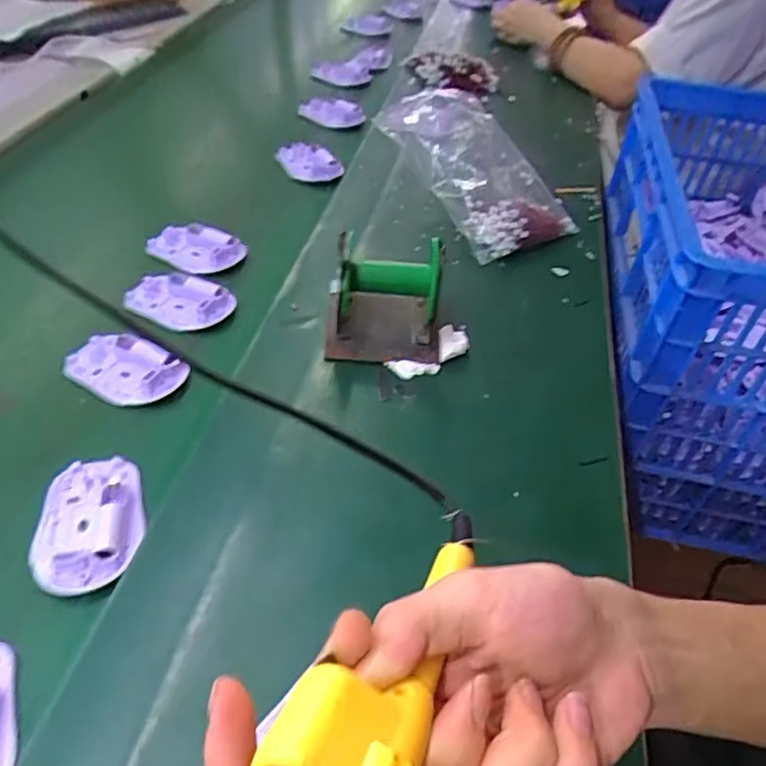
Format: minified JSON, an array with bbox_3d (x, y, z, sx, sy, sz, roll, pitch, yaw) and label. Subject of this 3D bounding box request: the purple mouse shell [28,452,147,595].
[{"bbox_3d":[-0.185,0.085,0.395,0.064,0.019,0.094,-3,45,-10],"label":"purple mouse shell"}]

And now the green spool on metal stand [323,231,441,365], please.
[{"bbox_3d":[0.002,-0.066,0.514,0.094,0.088,0.062,5,43,-5],"label":"green spool on metal stand"}]

